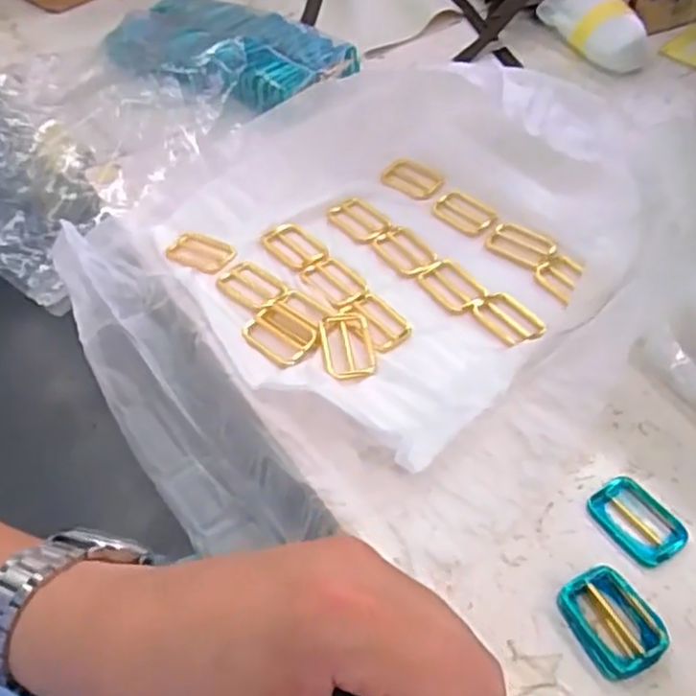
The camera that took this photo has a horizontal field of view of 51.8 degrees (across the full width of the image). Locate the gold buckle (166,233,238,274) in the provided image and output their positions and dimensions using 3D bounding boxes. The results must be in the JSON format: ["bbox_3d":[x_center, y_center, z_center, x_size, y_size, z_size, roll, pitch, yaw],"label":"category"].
[{"bbox_3d":[-0.101,-0.067,0.496,0.048,0.004,0.031,23,55,22],"label":"gold buckle"}]

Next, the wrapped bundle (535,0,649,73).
[{"bbox_3d":[0.221,-0.294,0.662,0.060,0.042,0.111,-14,50,-7],"label":"wrapped bundle"}]

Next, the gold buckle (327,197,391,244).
[{"bbox_3d":[0.009,-0.093,0.518,0.028,0.007,0.047,-36,56,-23],"label":"gold buckle"}]

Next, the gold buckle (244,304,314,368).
[{"bbox_3d":[-0.042,-0.008,0.440,0.048,0.005,0.034,35,60,29],"label":"gold buckle"}]

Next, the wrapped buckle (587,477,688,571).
[{"bbox_3d":[0.143,0.086,0.357,0.031,0.005,0.045,-29,53,-19],"label":"wrapped buckle"}]

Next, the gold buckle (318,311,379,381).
[{"bbox_3d":[0.000,-0.003,0.434,0.032,0.007,0.050,-9,49,-3],"label":"gold buckle"}]

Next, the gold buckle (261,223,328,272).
[{"bbox_3d":[-0.036,-0.070,0.499,0.030,0.005,0.050,-35,56,-23],"label":"gold buckle"}]

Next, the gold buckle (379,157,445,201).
[{"bbox_3d":[0.049,-0.128,0.548,0.046,0.008,0.033,28,69,20],"label":"gold buckle"}]

